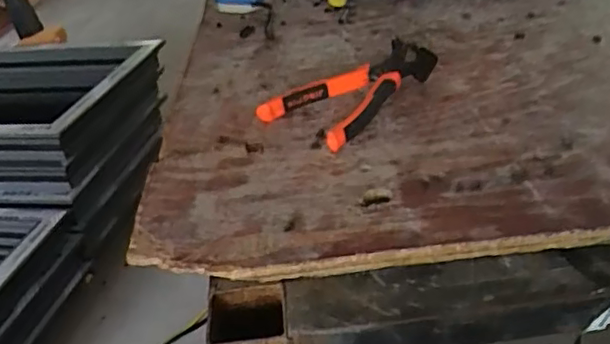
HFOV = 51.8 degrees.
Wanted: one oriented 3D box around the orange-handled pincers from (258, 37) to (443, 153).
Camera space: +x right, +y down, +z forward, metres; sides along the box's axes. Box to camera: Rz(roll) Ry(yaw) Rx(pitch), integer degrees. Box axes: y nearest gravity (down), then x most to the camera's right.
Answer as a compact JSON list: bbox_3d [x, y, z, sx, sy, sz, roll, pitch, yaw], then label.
[{"bbox_3d":[0.038,-0.079,0.580,0.097,0.030,0.163,18,38,36],"label":"orange-handled pincers"}]

